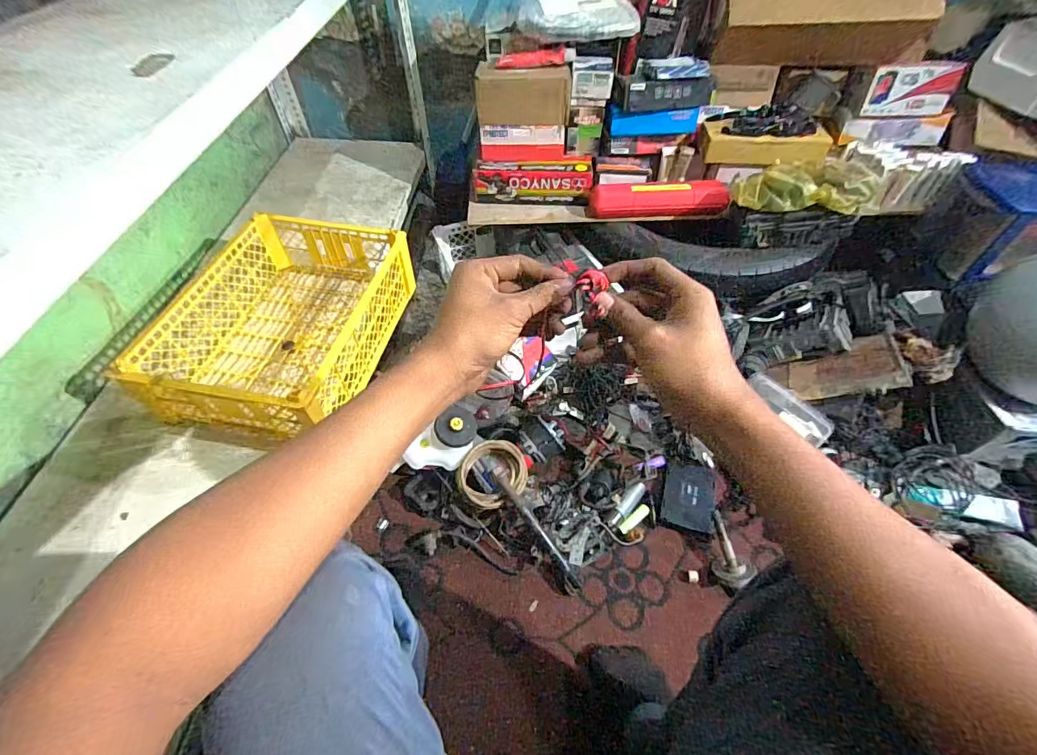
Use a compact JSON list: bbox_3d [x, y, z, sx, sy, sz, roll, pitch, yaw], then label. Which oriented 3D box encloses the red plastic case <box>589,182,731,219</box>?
[{"bbox_3d":[0.304,-0.391,0.990,0.289,0.058,0.064,5,52,4],"label":"red plastic case"}]

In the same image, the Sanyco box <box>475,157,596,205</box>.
[{"bbox_3d":[0.031,-0.447,1.019,0.263,0.075,0.070,3,52,3],"label":"Sanyco box"}]

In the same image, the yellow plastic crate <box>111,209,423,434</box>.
[{"bbox_3d":[-0.411,-0.104,0.817,0.298,0.139,0.426,10,53,8],"label":"yellow plastic crate"}]

